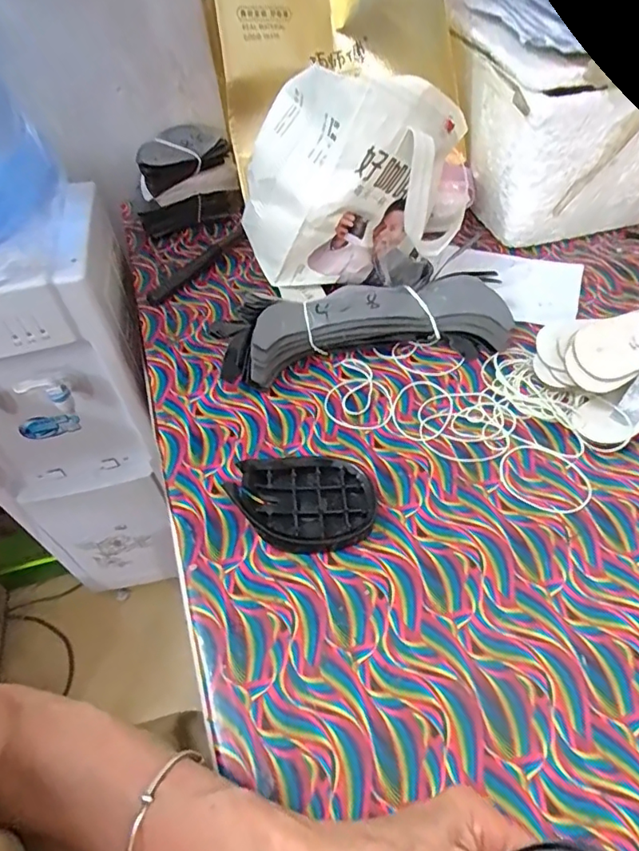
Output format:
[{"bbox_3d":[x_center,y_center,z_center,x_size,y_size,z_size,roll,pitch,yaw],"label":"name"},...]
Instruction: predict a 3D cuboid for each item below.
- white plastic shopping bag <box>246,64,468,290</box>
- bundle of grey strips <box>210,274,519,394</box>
[{"bbox_3d":[0.027,-0.274,0.601,0.238,0.207,0.108,-2,51,2],"label":"white plastic shopping bag"},{"bbox_3d":[0.051,-0.111,0.566,0.323,0.064,0.093,-12,52,-7],"label":"bundle of grey strips"}]

